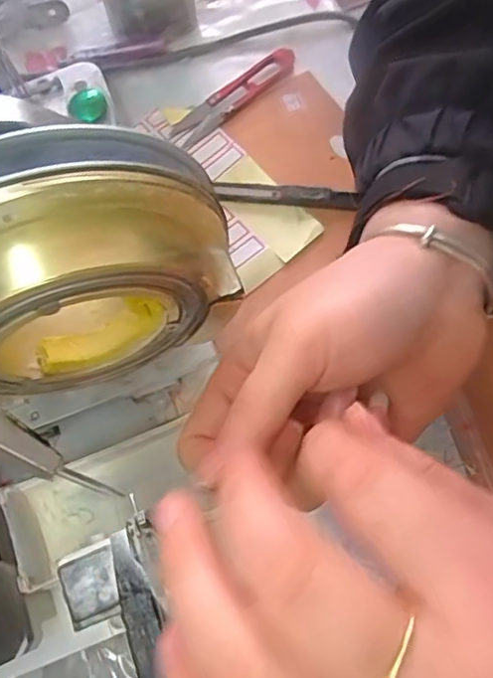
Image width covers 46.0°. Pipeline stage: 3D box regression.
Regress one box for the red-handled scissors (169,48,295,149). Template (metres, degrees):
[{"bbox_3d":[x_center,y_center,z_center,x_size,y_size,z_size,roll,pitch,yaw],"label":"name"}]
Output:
[{"bbox_3d":[-0.008,-0.168,0.398,0.100,0.007,0.022,-40,74,-8],"label":"red-handled scissors"}]

